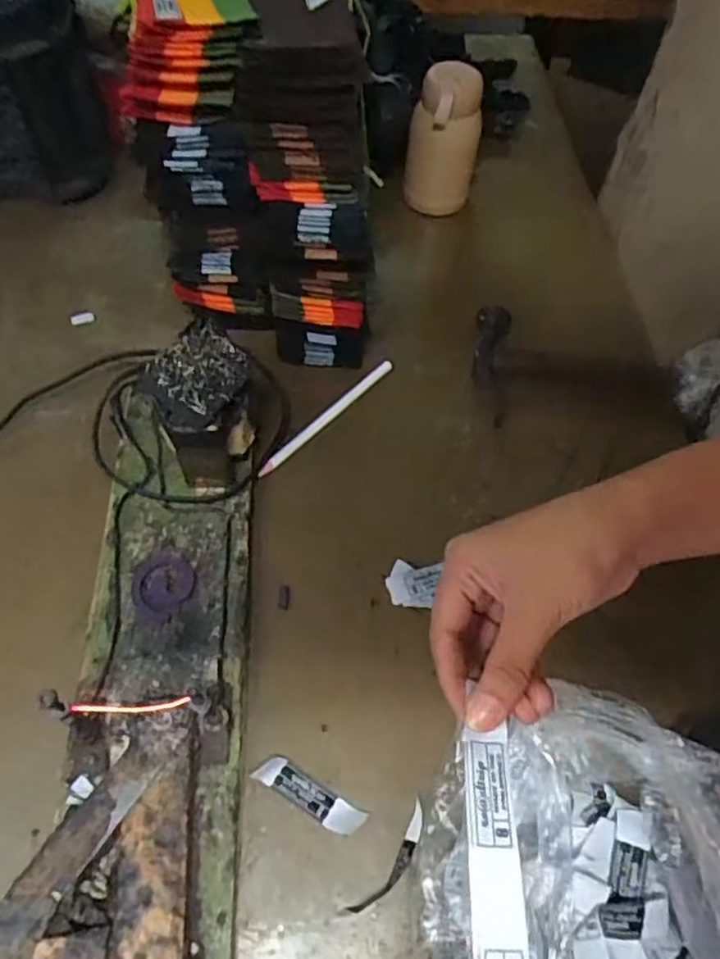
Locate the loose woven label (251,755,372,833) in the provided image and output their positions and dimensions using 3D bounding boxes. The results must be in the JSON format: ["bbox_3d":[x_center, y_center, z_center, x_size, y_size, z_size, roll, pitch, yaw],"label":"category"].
[{"bbox_3d":[-0.032,0.204,0.424,0.074,0.004,0.020,27,60,15],"label":"loose woven label"}]

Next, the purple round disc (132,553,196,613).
[{"bbox_3d":[-0.145,0.074,0.480,0.043,0.005,0.045,-39,66,-23],"label":"purple round disc"}]

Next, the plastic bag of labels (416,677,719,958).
[{"bbox_3d":[0.123,0.234,0.358,0.172,0.089,0.206,12,58,6],"label":"plastic bag of labels"}]

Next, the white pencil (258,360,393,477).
[{"bbox_3d":[-0.027,-0.057,0.576,0.011,0.004,0.165,38,64,20],"label":"white pencil"}]

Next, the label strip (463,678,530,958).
[{"bbox_3d":[0.053,0.175,0.254,0.023,0.006,0.144,3,59,0],"label":"label strip"}]

